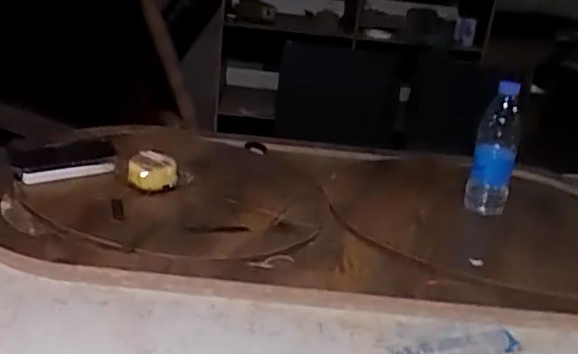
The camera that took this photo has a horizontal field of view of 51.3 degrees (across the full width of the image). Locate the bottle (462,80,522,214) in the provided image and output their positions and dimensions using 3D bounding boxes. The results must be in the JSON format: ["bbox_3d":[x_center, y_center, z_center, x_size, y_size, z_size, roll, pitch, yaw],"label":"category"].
[{"bbox_3d":[0.323,-0.044,0.938,0.063,0.201,0.066,15,23,19],"label":"bottle"}]

